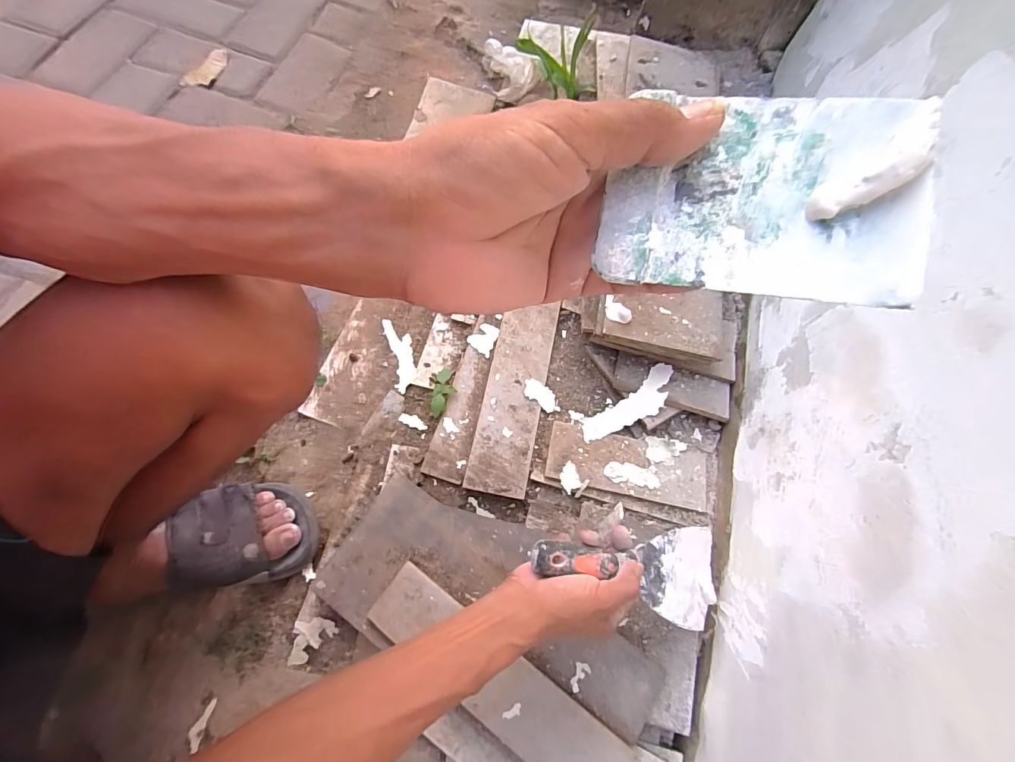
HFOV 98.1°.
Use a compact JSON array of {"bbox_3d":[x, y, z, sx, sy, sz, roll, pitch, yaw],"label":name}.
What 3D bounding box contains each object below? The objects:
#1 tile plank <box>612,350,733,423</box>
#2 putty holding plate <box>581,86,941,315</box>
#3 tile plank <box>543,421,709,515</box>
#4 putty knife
[{"bbox_3d":[0.216,0.007,0.574,0.153,0.013,0.057,17,64,1],"label":"tile plank"},{"bbox_3d":[0.089,-0.069,0.157,0.102,0.008,0.077,10,81,14],"label":"putty holding plate"},{"bbox_3d":[0.148,0.103,0.540,0.194,0.008,0.081,8,67,1],"label":"tile plank"},{"bbox_3d":[0.116,0.180,0.410,0.206,0.020,0.089,14,64,-25],"label":"putty knife"}]

